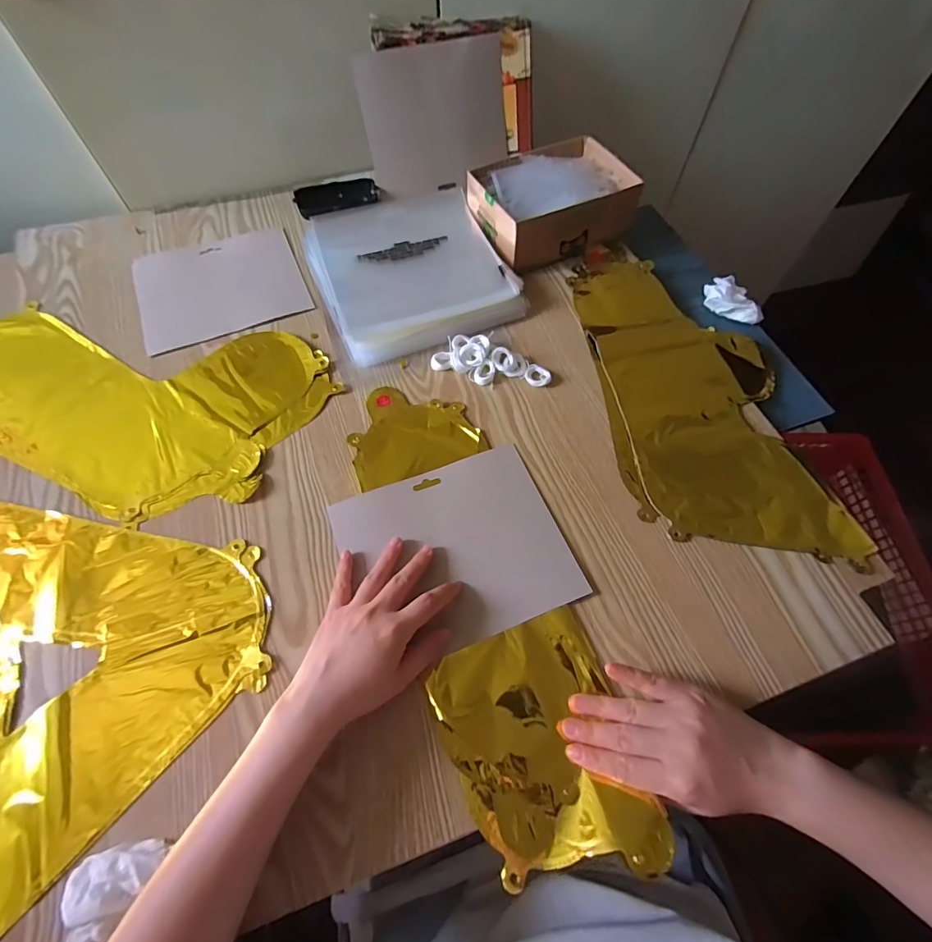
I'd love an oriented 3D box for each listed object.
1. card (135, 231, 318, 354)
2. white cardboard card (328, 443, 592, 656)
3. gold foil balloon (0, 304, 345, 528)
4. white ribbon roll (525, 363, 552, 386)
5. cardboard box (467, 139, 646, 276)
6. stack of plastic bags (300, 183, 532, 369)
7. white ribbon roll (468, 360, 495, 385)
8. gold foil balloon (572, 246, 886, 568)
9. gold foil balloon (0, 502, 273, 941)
[{"bbox_3d":[-0.304,-0.231,0.572,0.190,0.005,0.161,-21,67,-12],"label":"card"},{"bbox_3d":[-0.009,0.067,0.414,0.188,0.011,0.163,-20,63,-10],"label":"white cardboard card"},{"bbox_3d":[-0.373,-0.098,0.496,0.414,0.009,0.243,24,64,12],"label":"gold foil balloon"},{"bbox_3d":[0.077,-0.102,0.498,0.027,0.010,0.022,37,68,18],"label":"white ribbon roll"},{"bbox_3d":[0.105,-0.344,0.584,0.189,0.076,0.142,-31,66,-16],"label":"cardboard box"},{"bbox_3d":[-0.070,-0.248,0.561,0.213,0.035,0.225,-22,64,-12],"label":"stack of plastic bags"},{"bbox_3d":[0.019,-0.105,0.497,0.028,0.010,0.022,-30,66,-15],"label":"white ribbon roll"},{"bbox_3d":[0.243,-0.098,0.497,0.194,0.008,0.404,-5,62,-3],"label":"gold foil balloon"},{"bbox_3d":[-0.363,0.129,0.376,0.352,0.006,0.311,41,69,19],"label":"gold foil balloon"}]

